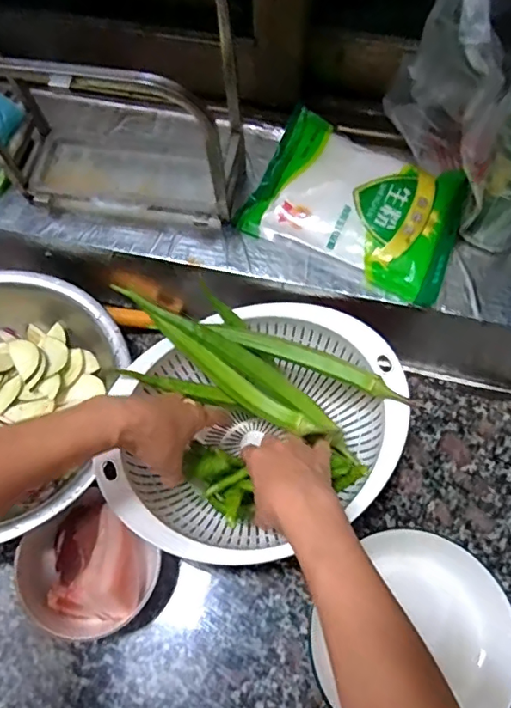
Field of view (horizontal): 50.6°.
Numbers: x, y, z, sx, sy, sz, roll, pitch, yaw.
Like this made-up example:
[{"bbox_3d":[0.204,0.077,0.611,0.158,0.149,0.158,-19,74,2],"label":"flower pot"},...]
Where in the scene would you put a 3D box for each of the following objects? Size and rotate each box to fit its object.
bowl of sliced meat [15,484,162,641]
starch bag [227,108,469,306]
[{"bbox_3d":[-0.153,0.198,0.491,0.117,0.082,0.108,0,65,1],"label":"bowl of sliced meat"},{"bbox_3d":[0.101,-0.148,0.532,0.205,0.023,0.137,28,87,12],"label":"starch bag"}]

